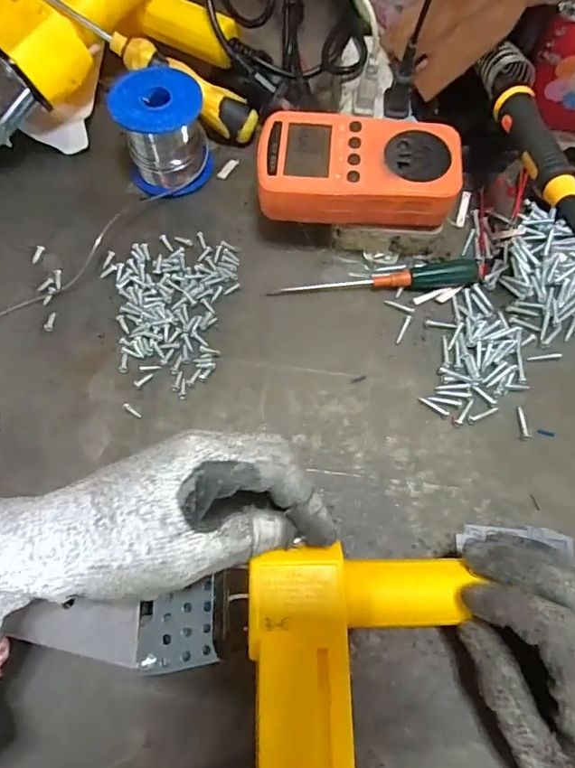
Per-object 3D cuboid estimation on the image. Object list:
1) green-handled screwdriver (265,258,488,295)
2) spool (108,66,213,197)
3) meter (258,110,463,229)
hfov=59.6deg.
[{"bbox_3d":[0.067,-0.073,0.353,0.154,0.017,0.016,-7,70,-3],"label":"green-handled screwdriver"},{"bbox_3d":[-0.091,-0.184,0.371,0.061,0.060,0.061,0,70,-1],"label":"spool"},{"bbox_3d":[0.045,-0.142,0.332,0.125,0.034,0.065,0,70,-1],"label":"meter"}]

